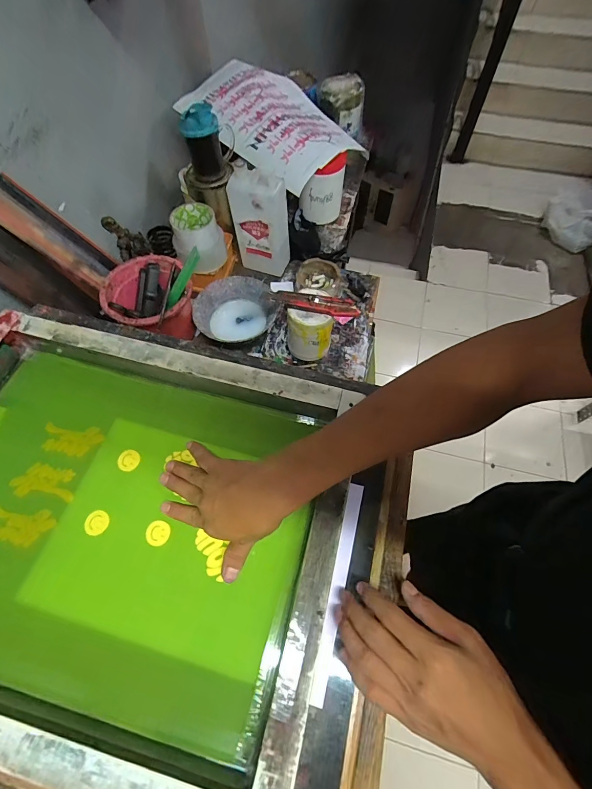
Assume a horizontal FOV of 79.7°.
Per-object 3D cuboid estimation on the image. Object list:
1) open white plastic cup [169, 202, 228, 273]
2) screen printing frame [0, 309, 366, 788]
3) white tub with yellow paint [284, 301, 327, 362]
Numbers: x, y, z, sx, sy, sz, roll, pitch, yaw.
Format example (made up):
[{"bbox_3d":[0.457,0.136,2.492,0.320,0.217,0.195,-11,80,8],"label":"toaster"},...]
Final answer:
[{"bbox_3d":[-0.190,-0.305,0.699,0.097,0.090,0.090,0,63,1],"label":"open white plastic cup"},{"bbox_3d":[-0.202,0.128,0.393,0.489,0.054,0.415,13,64,5],"label":"screen printing frame"},{"bbox_3d":[0.026,-0.125,0.648,0.079,0.117,0.076,0,63,1],"label":"white tub with yellow paint"}]

